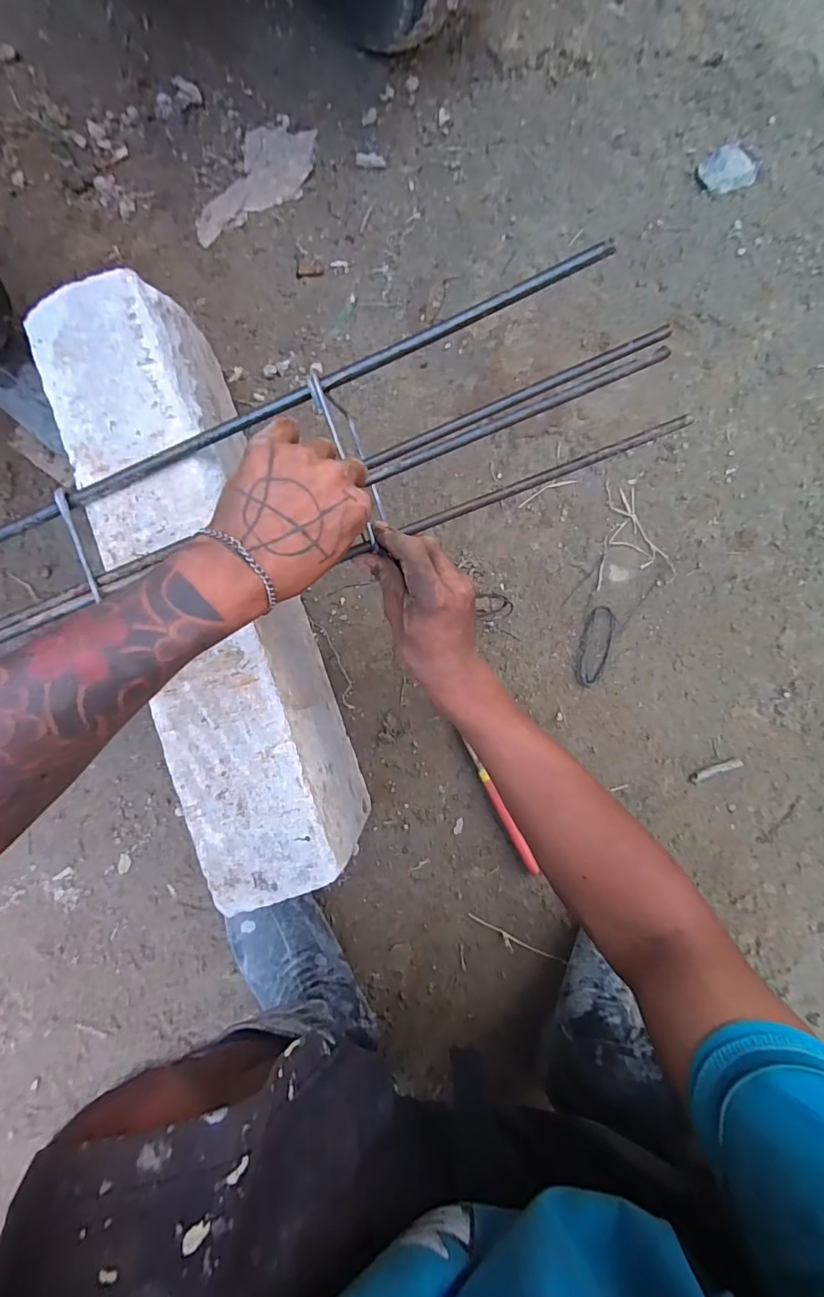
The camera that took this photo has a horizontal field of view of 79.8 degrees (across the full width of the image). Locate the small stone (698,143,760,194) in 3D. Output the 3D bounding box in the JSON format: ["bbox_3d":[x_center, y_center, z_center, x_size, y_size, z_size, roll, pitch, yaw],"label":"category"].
[{"bbox_3d":[0.343,-0.519,0.533,0.056,0.008,0.046,-28,84,3],"label":"small stone"}]

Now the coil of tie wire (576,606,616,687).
[{"bbox_3d":[0.200,-0.003,0.538,0.032,0.004,0.088,14,88,6],"label":"coil of tie wire"}]

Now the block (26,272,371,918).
[{"bbox_3d":[-0.174,-0.047,0.477,0.099,0.217,0.504,-20,83,3],"label":"block"}]

